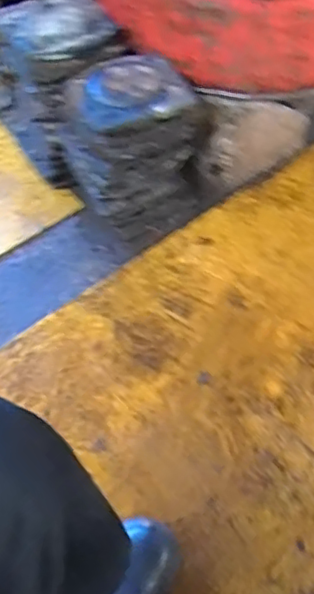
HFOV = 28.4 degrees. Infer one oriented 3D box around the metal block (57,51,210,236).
[{"bbox_3d":[-0.040,-0.241,1.004,0.184,0.260,0.157,-26,60,-16],"label":"metal block"}]

